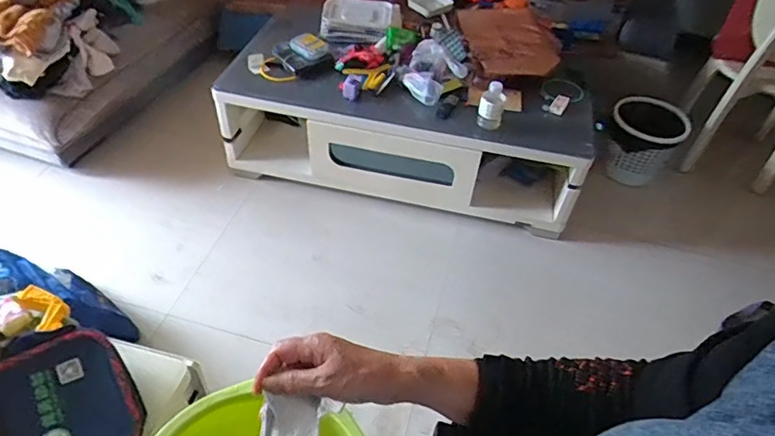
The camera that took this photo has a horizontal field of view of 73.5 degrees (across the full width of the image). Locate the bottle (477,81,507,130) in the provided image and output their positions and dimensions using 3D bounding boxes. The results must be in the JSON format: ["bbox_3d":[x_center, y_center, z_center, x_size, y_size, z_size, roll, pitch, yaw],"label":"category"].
[{"bbox_3d":[0.327,-0.347,1.628,0.081,0.166,0.065,12,47,7],"label":"bottle"}]

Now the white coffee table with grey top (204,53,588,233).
[{"bbox_3d":[0.074,-0.325,1.924,1.246,0.399,0.458,12,47,7],"label":"white coffee table with grey top"}]

